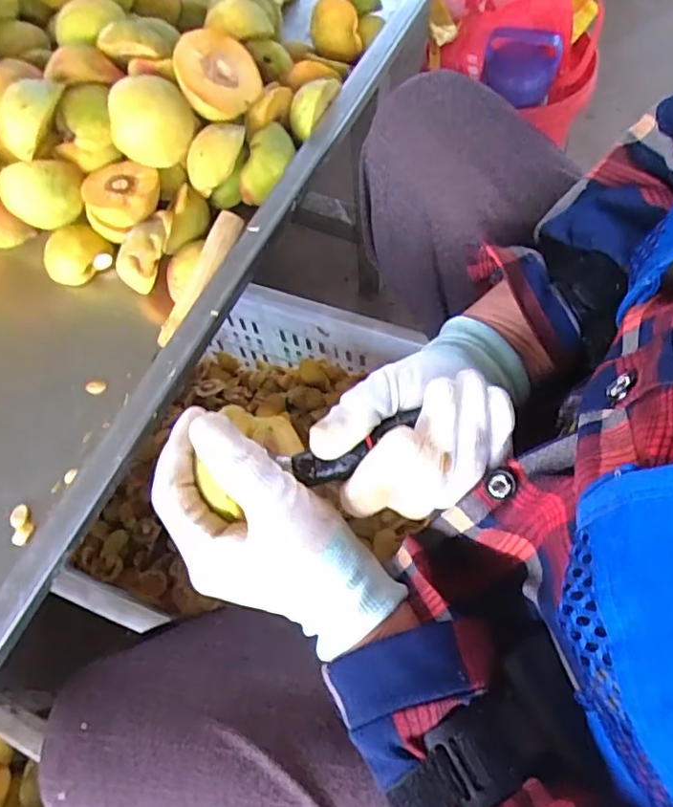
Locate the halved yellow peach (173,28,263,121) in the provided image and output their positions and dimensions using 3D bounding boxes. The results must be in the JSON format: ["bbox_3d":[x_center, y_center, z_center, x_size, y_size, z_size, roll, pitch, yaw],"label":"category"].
[{"bbox_3d":[-0.099,-0.263,0.469,0.066,0.030,0.066,41,72,-17],"label":"halved yellow peach"}]

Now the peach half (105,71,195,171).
[{"bbox_3d":[-0.144,-0.222,0.453,0.060,0.050,0.054,0,64,3],"label":"peach half"}]

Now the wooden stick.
[{"bbox_3d":[-0.105,-0.095,0.441,0.018,0.012,0.111,29,87,16],"label":"wooden stick"}]

